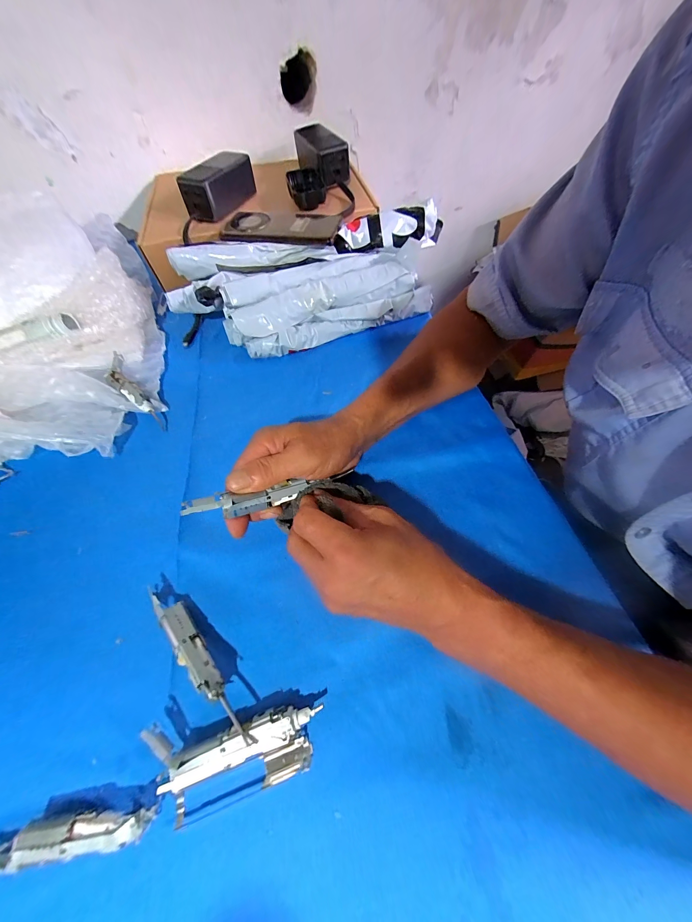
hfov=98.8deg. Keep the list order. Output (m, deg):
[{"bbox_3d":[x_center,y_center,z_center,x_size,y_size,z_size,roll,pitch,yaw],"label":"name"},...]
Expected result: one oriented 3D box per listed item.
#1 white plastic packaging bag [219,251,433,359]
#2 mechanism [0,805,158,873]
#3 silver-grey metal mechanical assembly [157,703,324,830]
[{"bbox_3d":[-0.025,-0.222,0.418,0.288,0.070,0.089,-17,61,-6],"label":"white plastic packaging bag"},{"bbox_3d":[-0.177,0.238,0.190,0.101,0.020,0.019,-11,60,-2],"label":"mechanism"},{"bbox_3d":[-0.068,0.203,0.202,0.104,0.019,0.039,-19,61,-7],"label":"silver-grey metal mechanical assembly"}]

